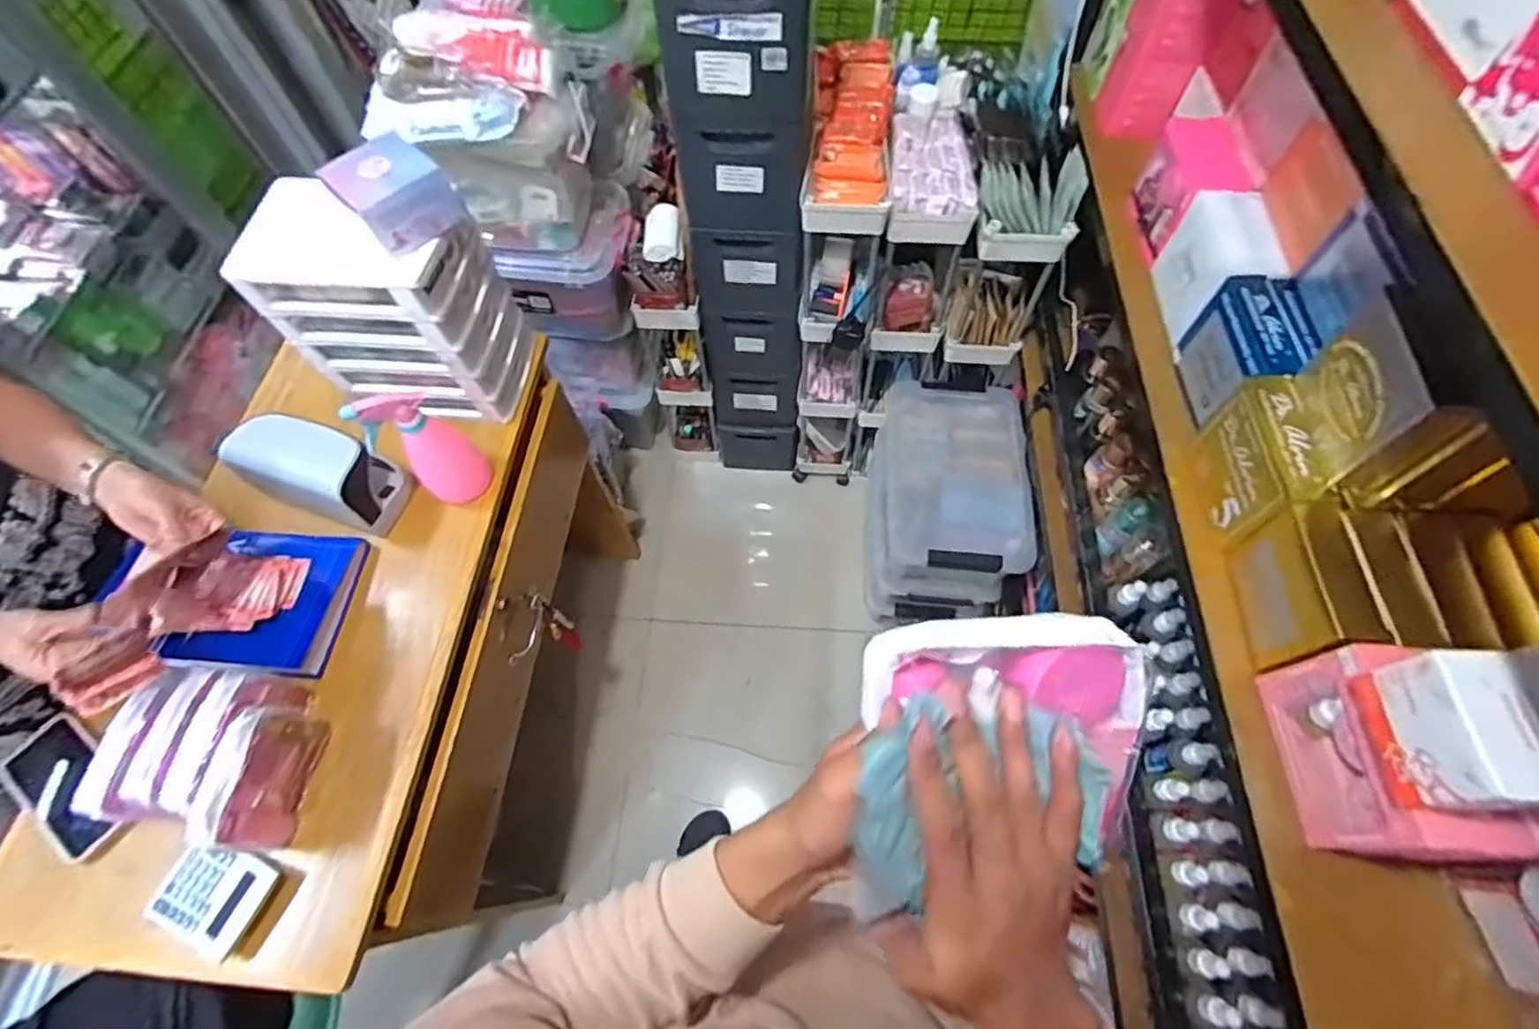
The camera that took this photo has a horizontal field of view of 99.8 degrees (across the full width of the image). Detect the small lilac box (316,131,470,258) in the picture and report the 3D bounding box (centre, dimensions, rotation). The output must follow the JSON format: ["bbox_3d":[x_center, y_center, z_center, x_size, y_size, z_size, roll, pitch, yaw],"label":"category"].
[{"bbox_3d":[-0.414,-0.353,0.714,0.114,0.069,0.101,40,71,19],"label":"small lilac box"}]

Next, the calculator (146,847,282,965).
[{"bbox_3d":[-0.577,0.397,0.676,0.105,0.023,0.087,16,65,10],"label":"calculator"}]

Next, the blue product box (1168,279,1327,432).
[{"bbox_3d":[0.512,-0.171,0.702,0.067,0.113,0.131,5,63,5],"label":"blue product box"}]

